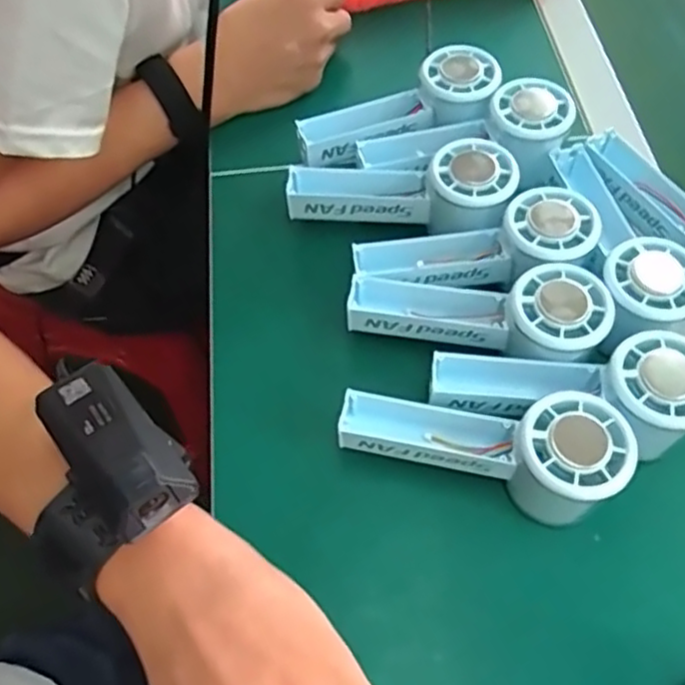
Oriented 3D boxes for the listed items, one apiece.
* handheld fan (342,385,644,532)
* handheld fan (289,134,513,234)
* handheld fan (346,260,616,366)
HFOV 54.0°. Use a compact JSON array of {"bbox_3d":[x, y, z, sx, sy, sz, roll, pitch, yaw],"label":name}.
[{"bbox_3d":[0.075,0.052,0.373,0.145,0.056,0.055,16,62,13],"label":"handheld fan"},{"bbox_3d":[0.040,-0.104,0.463,0.148,0.058,0.058,12,61,10],"label":"handheld fan"},{"bbox_3d":[0.081,-0.020,0.410,0.150,0.052,0.055,13,61,11],"label":"handheld fan"}]

